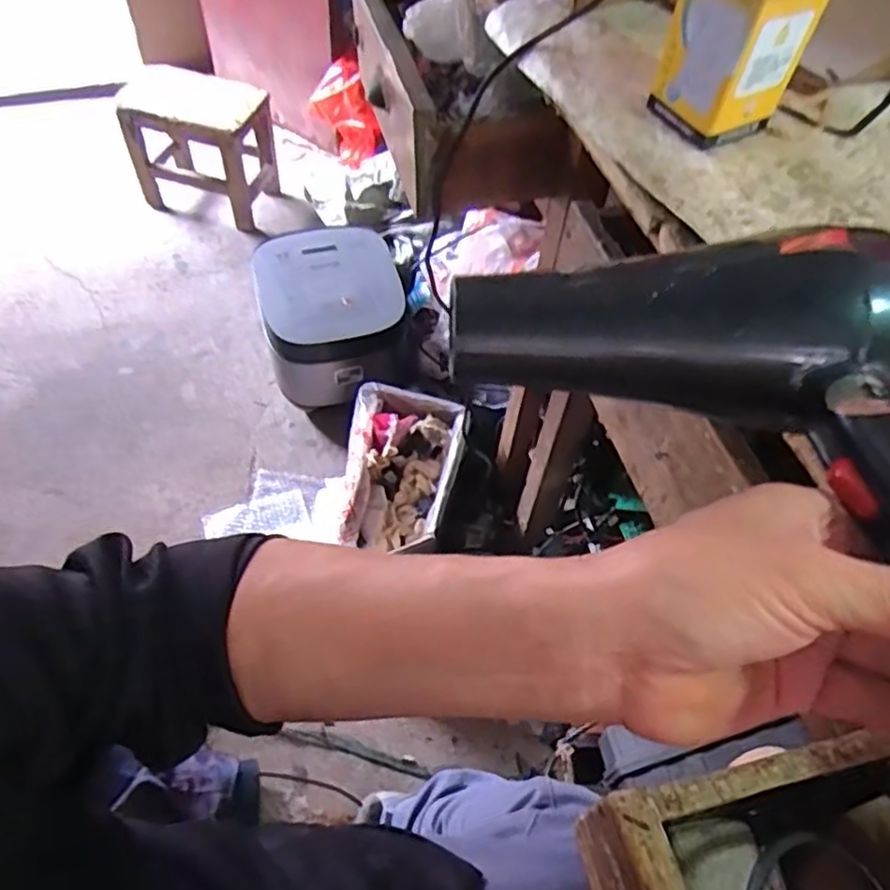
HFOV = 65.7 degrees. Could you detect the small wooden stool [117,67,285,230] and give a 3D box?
[{"bbox_3d":[-0.554,-0.693,1.602,0.314,0.277,0.239,15,58,6],"label":"small wooden stool"}]

